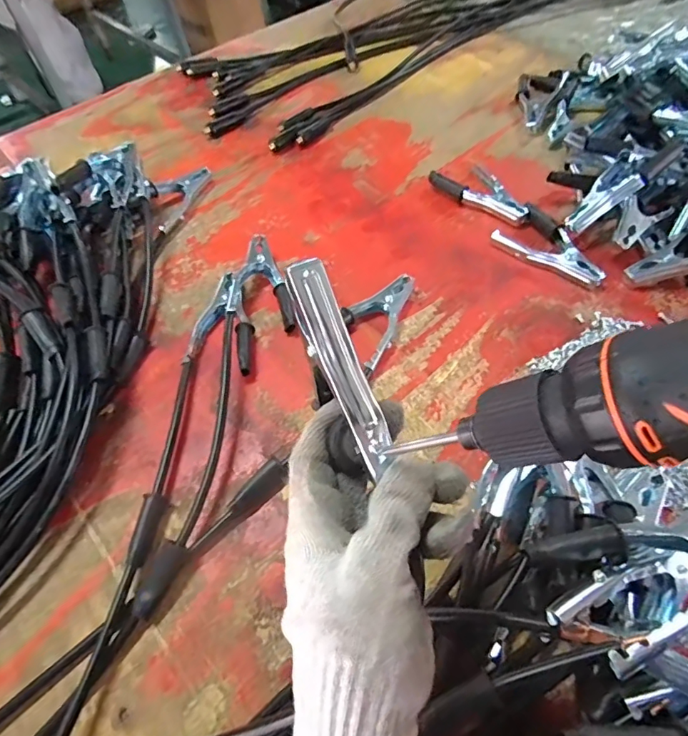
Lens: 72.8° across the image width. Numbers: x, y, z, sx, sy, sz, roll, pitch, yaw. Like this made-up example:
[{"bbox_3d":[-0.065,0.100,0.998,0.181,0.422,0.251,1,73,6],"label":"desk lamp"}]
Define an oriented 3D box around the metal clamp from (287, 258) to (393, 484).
[{"bbox_3d":[0.002,0.004,0.230,0.018,0.008,0.103,-21,91,-10],"label":"metal clamp"}]

